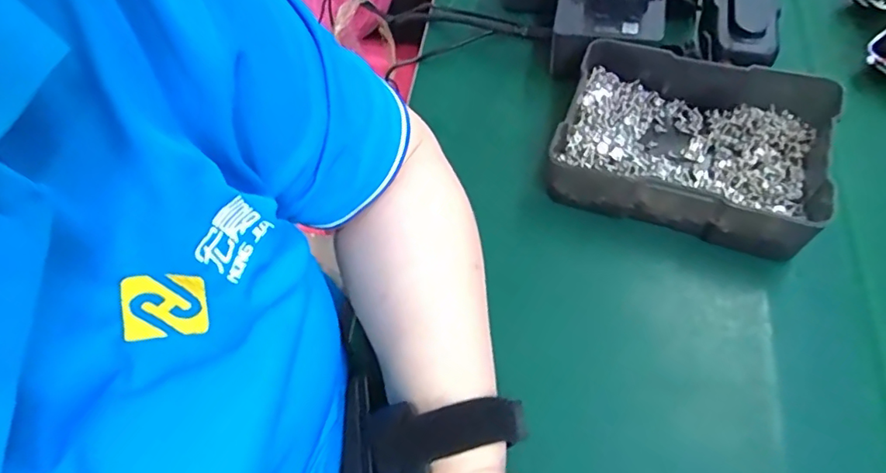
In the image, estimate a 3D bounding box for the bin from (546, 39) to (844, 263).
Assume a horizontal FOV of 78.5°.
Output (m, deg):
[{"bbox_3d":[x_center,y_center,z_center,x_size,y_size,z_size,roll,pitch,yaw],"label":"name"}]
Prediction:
[{"bbox_3d":[0.161,-0.065,0.359,0.164,0.049,0.126,20,63,13],"label":"bin"}]

